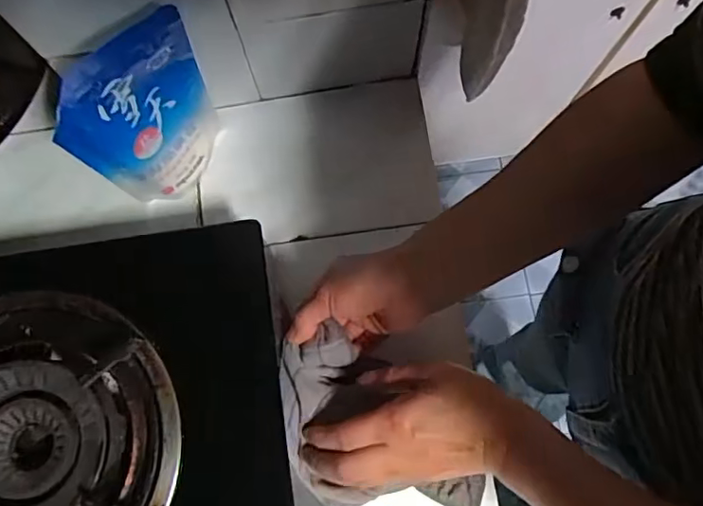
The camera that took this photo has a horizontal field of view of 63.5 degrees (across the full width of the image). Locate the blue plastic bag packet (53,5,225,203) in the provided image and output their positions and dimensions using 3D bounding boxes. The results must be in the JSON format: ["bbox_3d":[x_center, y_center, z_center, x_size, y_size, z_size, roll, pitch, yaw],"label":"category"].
[{"bbox_3d":[-0.154,-0.100,0.444,0.029,0.187,0.111,39,80,9],"label":"blue plastic bag packet"}]

